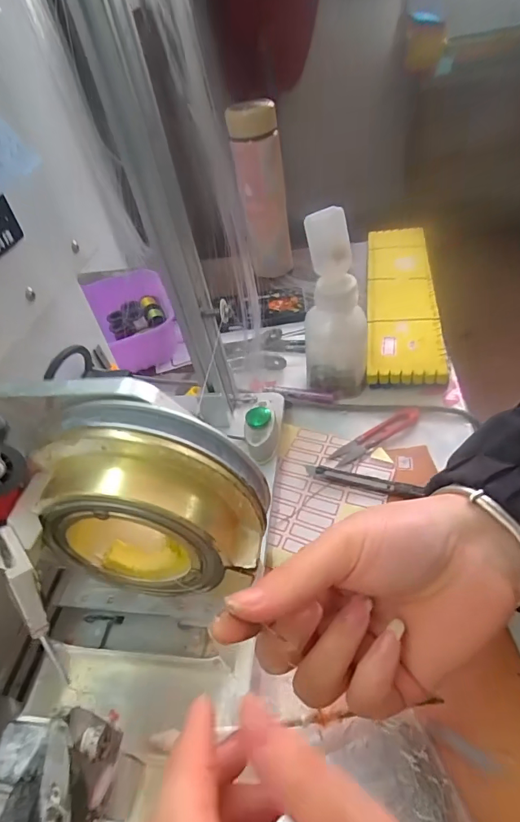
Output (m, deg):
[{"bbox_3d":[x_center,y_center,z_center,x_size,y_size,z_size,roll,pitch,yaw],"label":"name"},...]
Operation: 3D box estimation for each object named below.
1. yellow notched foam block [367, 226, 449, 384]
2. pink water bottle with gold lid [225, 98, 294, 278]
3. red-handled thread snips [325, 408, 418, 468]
[{"bbox_3d":[0.182,-0.150,0.568,0.082,0.031,0.341,1,44,13],"label":"yellow notched foam block"},{"bbox_3d":[0.002,-0.307,0.628,0.064,0.220,0.058,-6,43,5],"label":"pink water bottle with gold lid"},{"bbox_3d":[0.111,0.023,0.421,0.104,0.004,0.022,-26,49,-20],"label":"red-handled thread snips"}]

